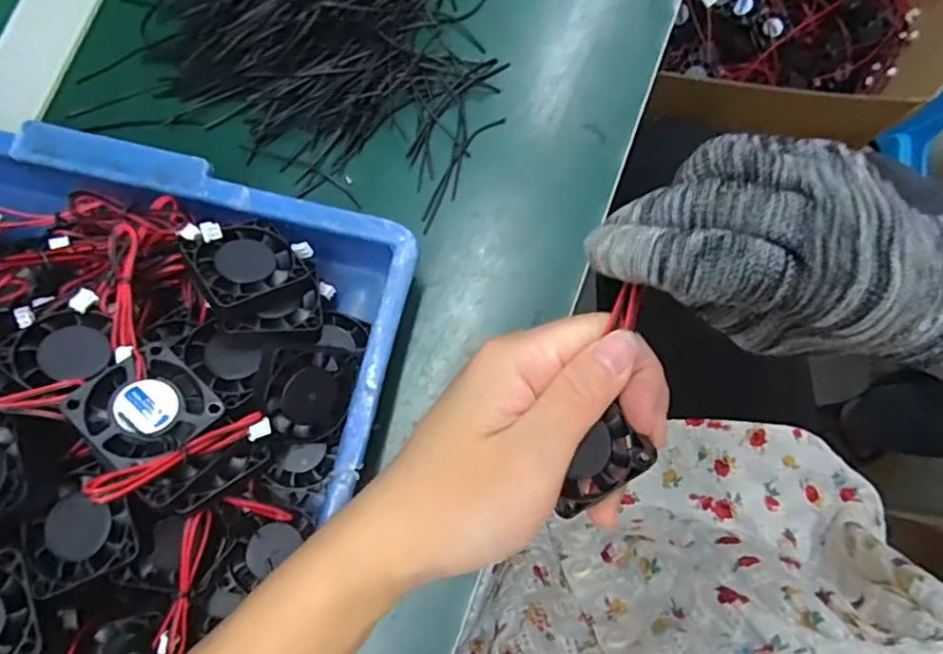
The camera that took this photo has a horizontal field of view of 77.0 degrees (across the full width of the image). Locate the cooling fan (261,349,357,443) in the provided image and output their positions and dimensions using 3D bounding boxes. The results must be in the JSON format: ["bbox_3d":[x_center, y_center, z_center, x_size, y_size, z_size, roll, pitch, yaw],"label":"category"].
[{"bbox_3d":[-0.067,0.028,0.243,0.038,0.008,0.038,6,98,-43],"label":"cooling fan"}]

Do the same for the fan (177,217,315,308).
[{"bbox_3d":[-0.094,-0.028,0.253,0.046,0.008,0.039,-26,67,-33],"label":"fan"}]

